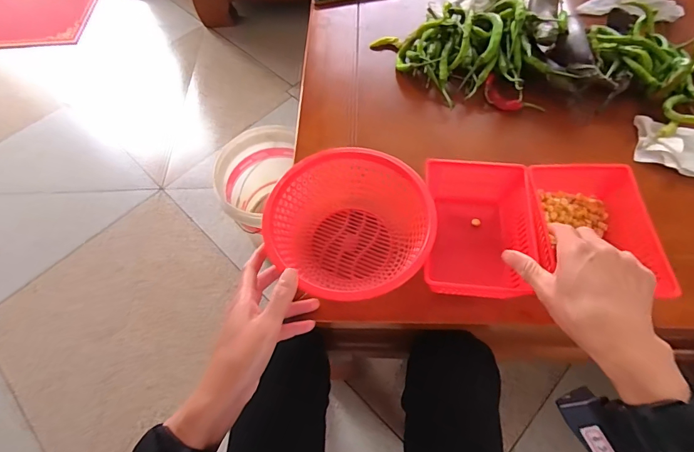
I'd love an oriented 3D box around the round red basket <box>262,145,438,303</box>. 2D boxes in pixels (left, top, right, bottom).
[{"bbox_3d":[0.005,0.004,0.451,0.173,0.070,0.174,-1,61,2],"label":"round red basket"}]

